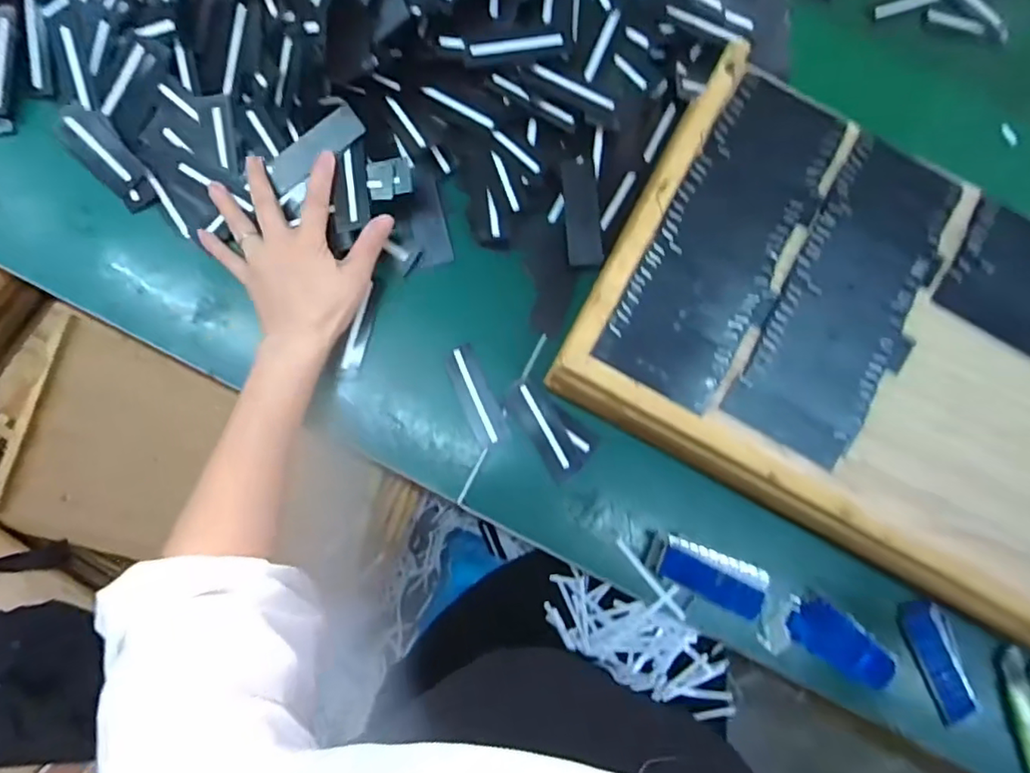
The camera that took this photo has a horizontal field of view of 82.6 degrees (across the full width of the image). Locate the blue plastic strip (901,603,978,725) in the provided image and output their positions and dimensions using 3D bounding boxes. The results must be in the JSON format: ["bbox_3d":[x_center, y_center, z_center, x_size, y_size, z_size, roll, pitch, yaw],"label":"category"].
[{"bbox_3d":[0.360,0.232,0.496,0.038,0.009,0.099,-21,83,-6],"label":"blue plastic strip"}]

